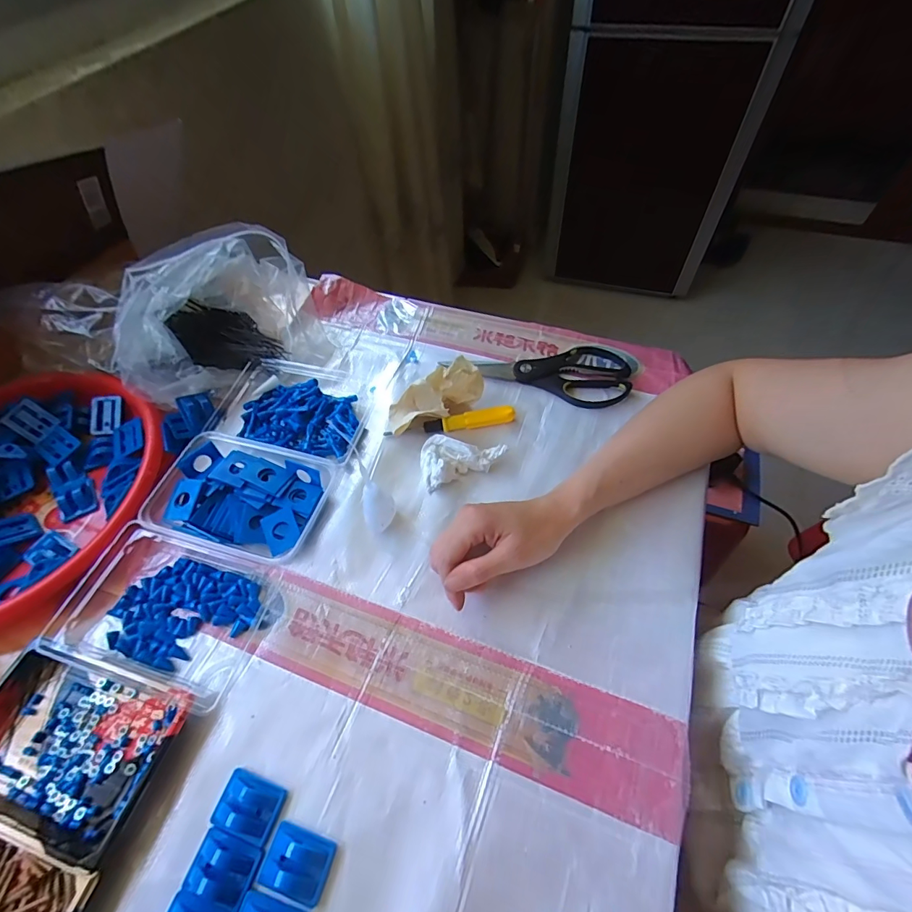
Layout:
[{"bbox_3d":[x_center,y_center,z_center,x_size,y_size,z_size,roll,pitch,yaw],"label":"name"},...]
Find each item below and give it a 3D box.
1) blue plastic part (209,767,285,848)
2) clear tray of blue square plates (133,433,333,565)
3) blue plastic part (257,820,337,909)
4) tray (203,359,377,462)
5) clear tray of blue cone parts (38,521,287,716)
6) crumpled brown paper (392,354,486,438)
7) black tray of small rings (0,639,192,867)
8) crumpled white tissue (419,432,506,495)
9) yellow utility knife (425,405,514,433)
[{"bbox_3d":[-0.149,0.248,0.313,0.045,0.016,0.033,14,59,12],"label":"blue plastic part"},{"bbox_3d":[-0.213,0.040,0.440,0.161,0.034,0.108,11,58,10],"label":"clear tray of blue square plates"},{"bbox_3d":[-0.108,0.272,0.294,0.044,0.015,0.034,14,59,12],"label":"blue plastic part"},{"bbox_3d":[-0.188,-0.060,0.509,0.179,0.031,0.123,16,59,13],"label":"tray"},{"bbox_3d":[-0.260,0.131,0.387,0.170,0.031,0.118,13,58,11],"label":"clear tray of blue cone parts"},{"bbox_3d":[-0.023,-0.065,0.484,0.115,0.065,0.042,-26,59,-14],"label":"crumpled brown paper"},{"bbox_3d":[-0.298,0.215,0.334,0.162,0.027,0.104,13,58,11],"label":"black tray of small rings"},{"bbox_3d":[0.004,-0.003,0.457,0.085,0.026,0.052,-20,58,-10],"label":"crumpled white tissue"},{"bbox_3d":[0.015,-0.039,0.486,0.098,0.017,0.015,-8,57,-3],"label":"yellow utility knife"}]

